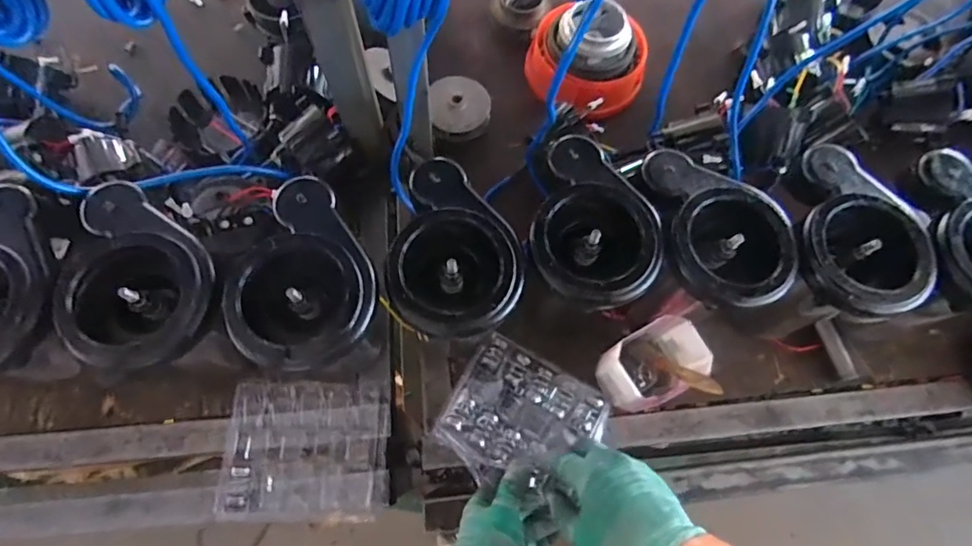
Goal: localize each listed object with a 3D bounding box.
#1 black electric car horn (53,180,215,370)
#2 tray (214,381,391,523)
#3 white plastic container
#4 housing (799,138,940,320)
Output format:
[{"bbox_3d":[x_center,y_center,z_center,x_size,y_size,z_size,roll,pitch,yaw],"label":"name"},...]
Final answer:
[{"bbox_3d":[-0.304,0.005,0.430,0.151,0.049,0.113,43,75,13],"label":"black electric car horn"},{"bbox_3d":[-0.189,0.187,0.532,0.164,0.026,0.138,0,70,-1],"label":"tray"},{"bbox_3d":[0.174,0.101,0.542,0.099,0.100,0.073,-24,72,-9],"label":"white plastic container"},{"bbox_3d":[0.344,-0.039,0.477,0.118,0.053,0.167,-28,73,-11],"label":"housing"}]

